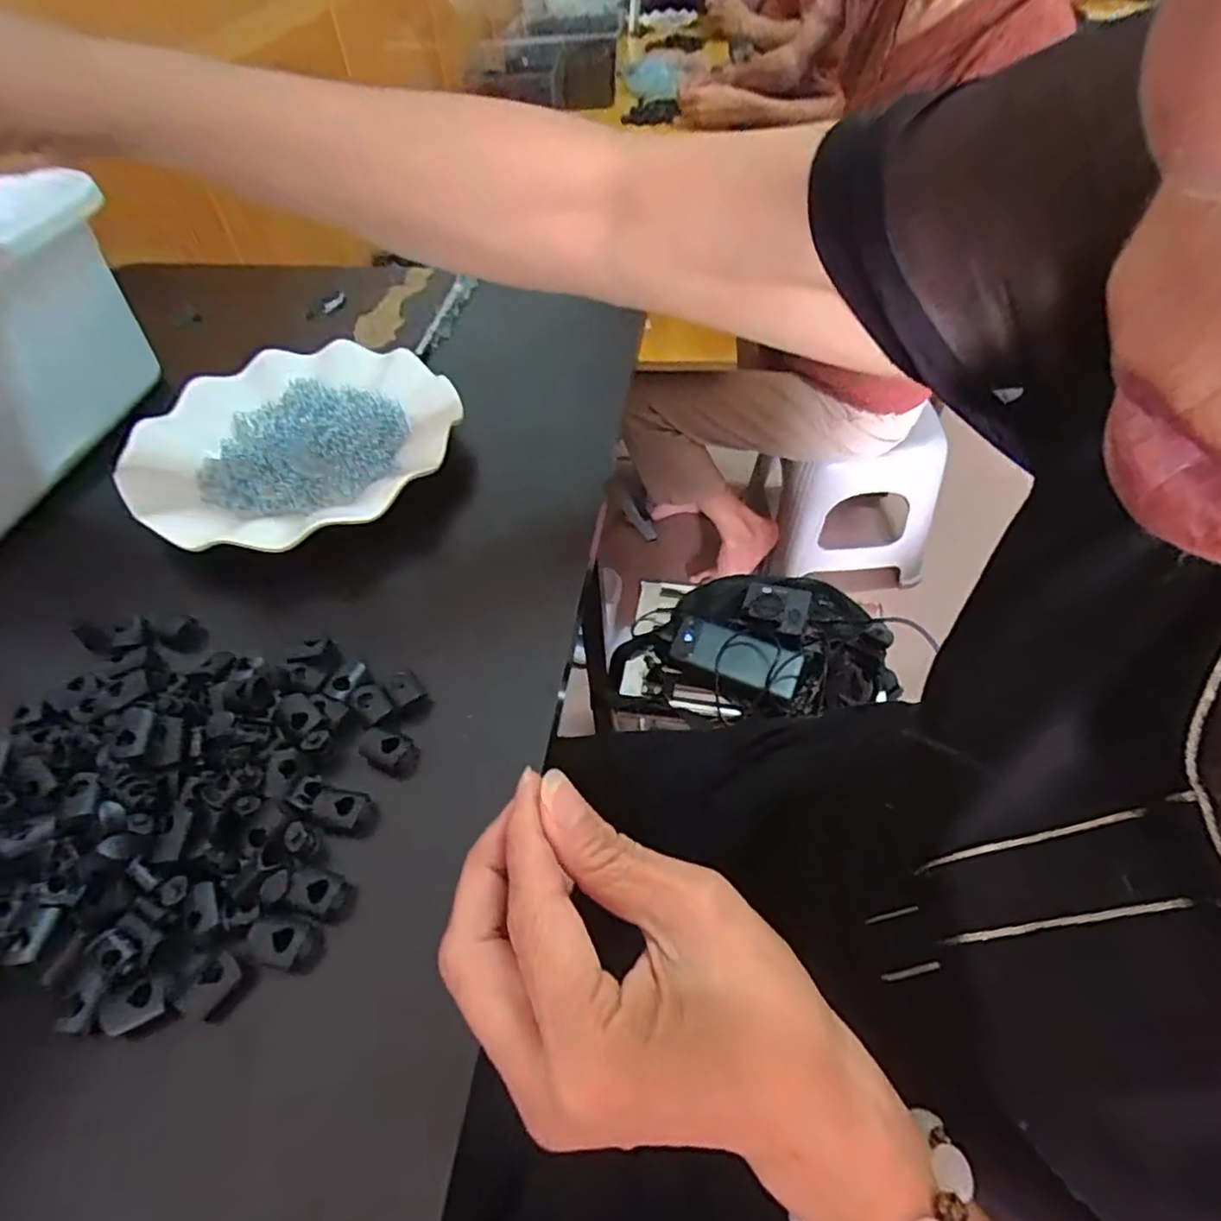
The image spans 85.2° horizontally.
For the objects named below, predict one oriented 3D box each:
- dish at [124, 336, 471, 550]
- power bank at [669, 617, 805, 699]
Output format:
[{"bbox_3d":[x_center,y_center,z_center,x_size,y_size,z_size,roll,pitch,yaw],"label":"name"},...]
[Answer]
[{"bbox_3d":[-0.187,-0.103,0.399,0.181,0.019,0.182,-1,51,1],"label":"dish"},{"bbox_3d":[0.149,0.052,0.796,0.155,0.019,0.057,17,85,16],"label":"power bank"}]

